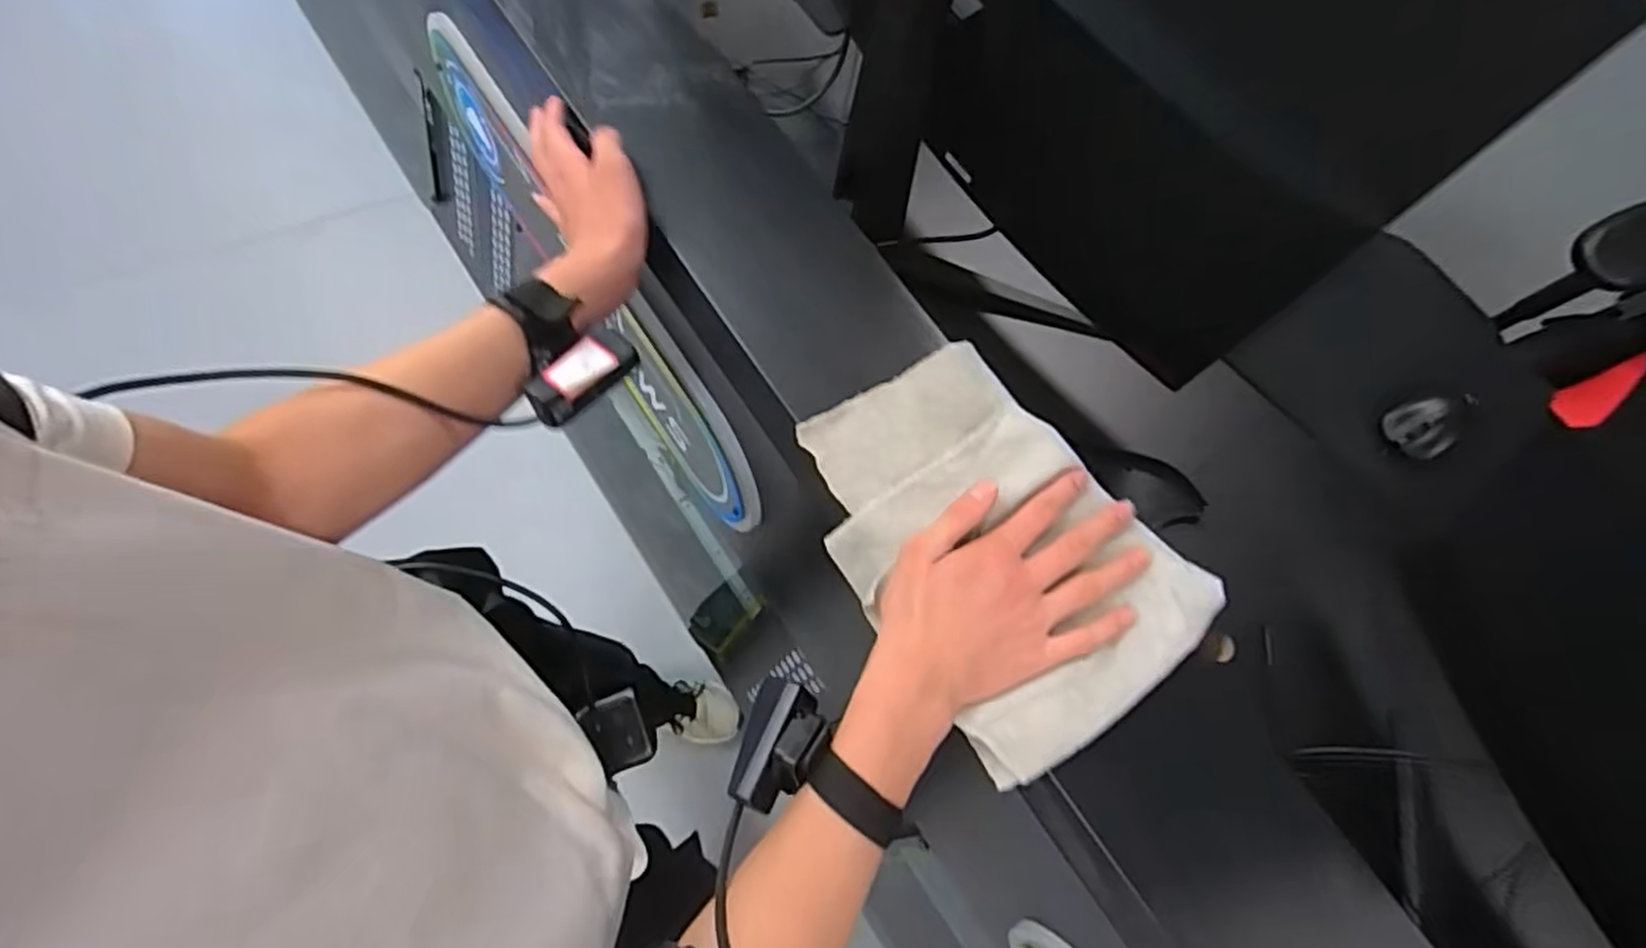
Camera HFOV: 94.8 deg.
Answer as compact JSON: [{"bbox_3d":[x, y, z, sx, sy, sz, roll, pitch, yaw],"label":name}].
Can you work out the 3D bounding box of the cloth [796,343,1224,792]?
[{"bbox_3d":[0.102,0.044,0.488,0.172,0.030,0.256,-39,78,-11],"label":"cloth"}]

